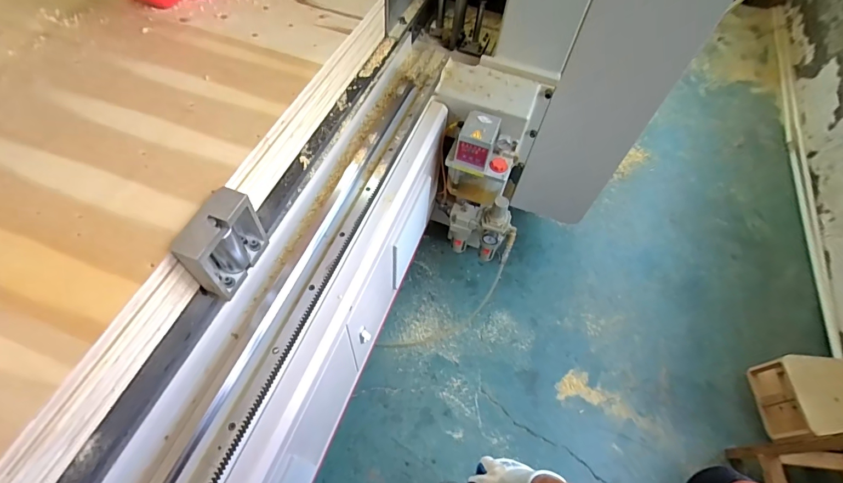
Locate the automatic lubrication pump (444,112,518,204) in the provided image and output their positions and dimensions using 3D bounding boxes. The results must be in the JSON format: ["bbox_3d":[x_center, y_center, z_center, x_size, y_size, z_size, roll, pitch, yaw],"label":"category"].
[{"bbox_3d":[0.168,-0.217,1.173,0.172,0.266,0.112,26,60,10],"label":"automatic lubrication pump"}]

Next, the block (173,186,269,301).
[{"bbox_3d":[-0.325,0.003,0.682,0.059,0.136,0.135,21,59,6],"label":"block"}]

